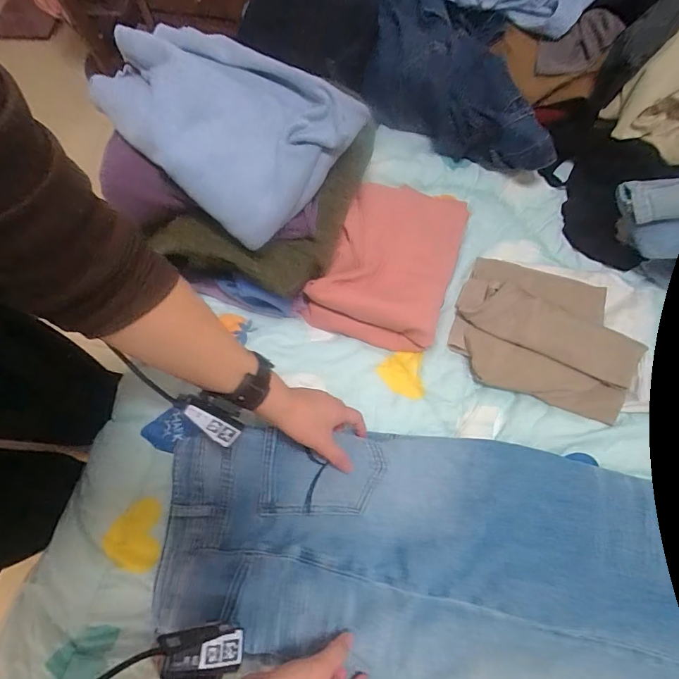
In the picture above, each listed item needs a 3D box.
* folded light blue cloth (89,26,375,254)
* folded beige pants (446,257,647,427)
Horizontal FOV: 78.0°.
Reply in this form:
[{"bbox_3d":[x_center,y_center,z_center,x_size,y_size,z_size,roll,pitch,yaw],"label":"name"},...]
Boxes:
[{"bbox_3d":[-0.145,-0.278,0.516,0.287,0.086,0.235,32,75,13],"label":"folded light blue cloth"},{"bbox_3d":[0.294,-0.012,0.605,0.241,0.040,0.193,21,72,10],"label":"folded beige pants"}]

